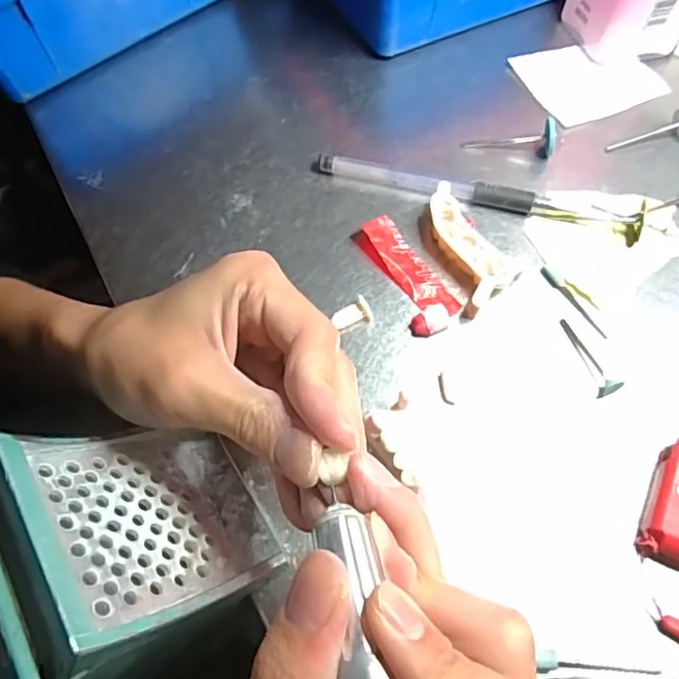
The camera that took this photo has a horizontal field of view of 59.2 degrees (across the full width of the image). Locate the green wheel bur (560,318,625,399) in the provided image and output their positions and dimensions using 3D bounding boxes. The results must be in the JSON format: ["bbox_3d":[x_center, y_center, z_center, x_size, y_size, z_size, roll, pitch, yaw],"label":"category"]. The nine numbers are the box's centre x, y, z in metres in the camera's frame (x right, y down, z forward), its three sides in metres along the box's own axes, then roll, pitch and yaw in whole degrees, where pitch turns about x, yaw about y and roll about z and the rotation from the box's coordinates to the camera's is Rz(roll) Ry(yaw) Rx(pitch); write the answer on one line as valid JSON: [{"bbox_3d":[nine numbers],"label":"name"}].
[{"bbox_3d":[0.111,0.006,0.265,0.009,0.008,0.039,-14,63,-6],"label":"green wheel bur"}]

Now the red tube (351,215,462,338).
[{"bbox_3d":[0.032,-0.032,0.285,0.025,0.010,0.066,-26,65,-12],"label":"red tube"}]

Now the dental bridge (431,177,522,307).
[{"bbox_3d":[0.060,-0.045,0.287,0.025,0.016,0.065,-21,64,-10],"label":"dental bridge"}]

